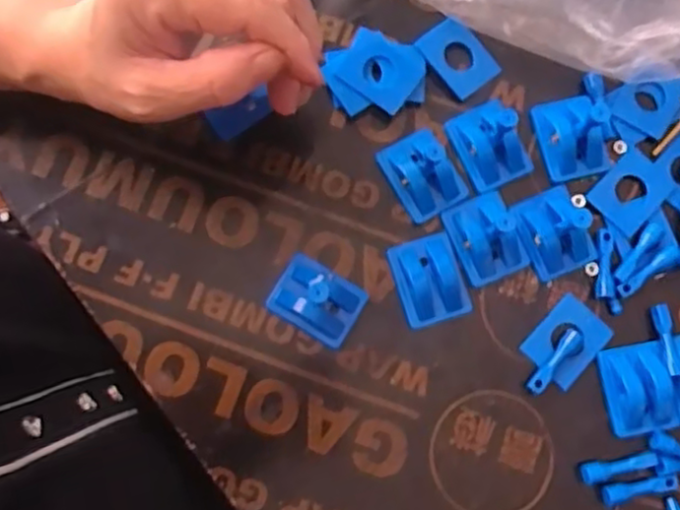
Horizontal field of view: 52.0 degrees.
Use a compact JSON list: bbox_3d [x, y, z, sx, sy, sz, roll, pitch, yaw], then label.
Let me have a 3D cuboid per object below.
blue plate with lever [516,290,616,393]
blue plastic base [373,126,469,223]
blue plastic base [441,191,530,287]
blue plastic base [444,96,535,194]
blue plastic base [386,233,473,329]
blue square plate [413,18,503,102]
[{"bbox_3d":[0.115,0.048,0.362,0.031,0.006,0.053,42,81,6],"label":"blue plate with lever"},{"bbox_3d":[0.045,-0.044,0.370,0.036,0.010,0.044,-28,81,-6],"label":"blue plastic base"},{"bbox_3d":[0.077,-0.010,0.361,0.035,0.016,0.043,-23,81,-5],"label":"blue plastic base"},{"bbox_3d":[0.080,-0.062,0.357,0.030,0.040,0.044,-29,81,-6],"label":"blue plastic base"},{"bbox_3d":[0.047,0.013,0.364,0.034,0.008,0.044,-17,80,-4],"label":"blue plastic base"},{"bbox_3d":[0.064,-0.107,0.381,0.030,0.005,0.042,-43,83,-8],"label":"blue square plate"}]

